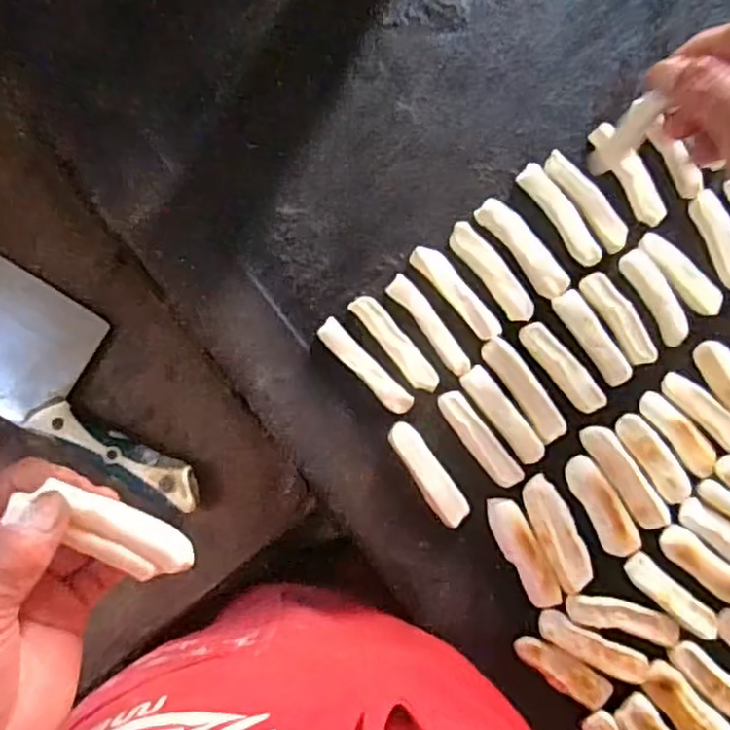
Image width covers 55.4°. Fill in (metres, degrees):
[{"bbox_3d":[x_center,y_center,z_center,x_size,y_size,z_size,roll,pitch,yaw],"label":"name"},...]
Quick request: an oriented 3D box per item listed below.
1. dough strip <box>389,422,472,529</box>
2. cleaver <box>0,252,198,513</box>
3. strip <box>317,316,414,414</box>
[{"bbox_3d":[0.039,0.068,0.437,0.020,0.012,0.071,-36,86,-5],"label":"dough strip"},{"bbox_3d":[-0.238,-0.010,0.486,0.303,0.019,0.095,31,84,1],"label":"cleaver"},{"bbox_3d":[0.000,0.001,0.441,0.016,0.006,0.075,-44,87,-6],"label":"strip"}]

